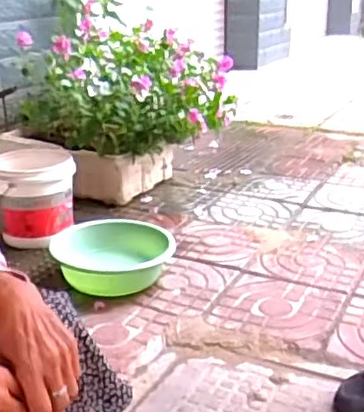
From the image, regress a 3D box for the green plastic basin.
[{"bbox_3d":[-0.192,0.141,1.778,0.316,0.099,0.316,0,21,0],"label":"green plastic basin"}]

